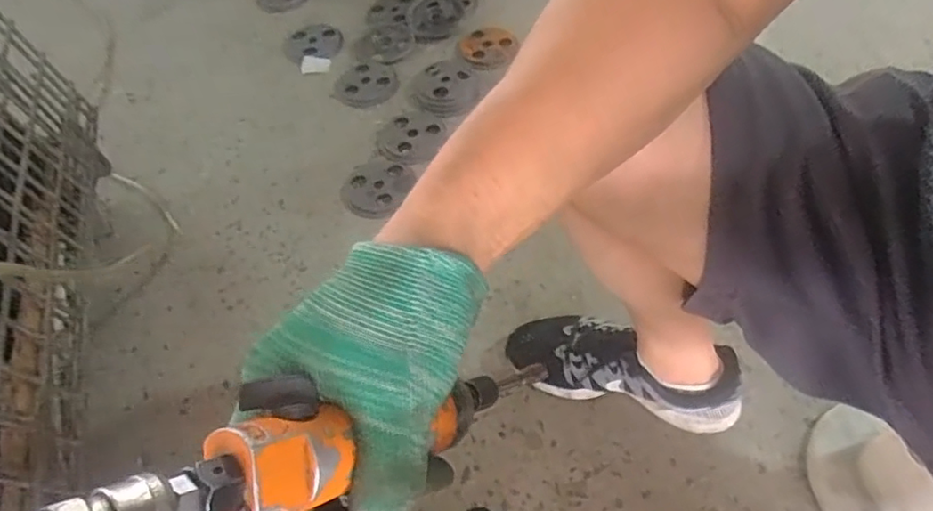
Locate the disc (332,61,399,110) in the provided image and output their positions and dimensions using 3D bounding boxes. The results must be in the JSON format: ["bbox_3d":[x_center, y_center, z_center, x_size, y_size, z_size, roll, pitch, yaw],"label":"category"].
[{"bbox_3d":[-0.194,-0.337,1.109,0.124,0.014,0.123,-2,56,3],"label":"disc"}]

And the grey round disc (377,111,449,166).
[{"bbox_3d":[-0.102,-0.218,1.022,0.120,0.014,0.122,-2,56,3],"label":"grey round disc"}]

